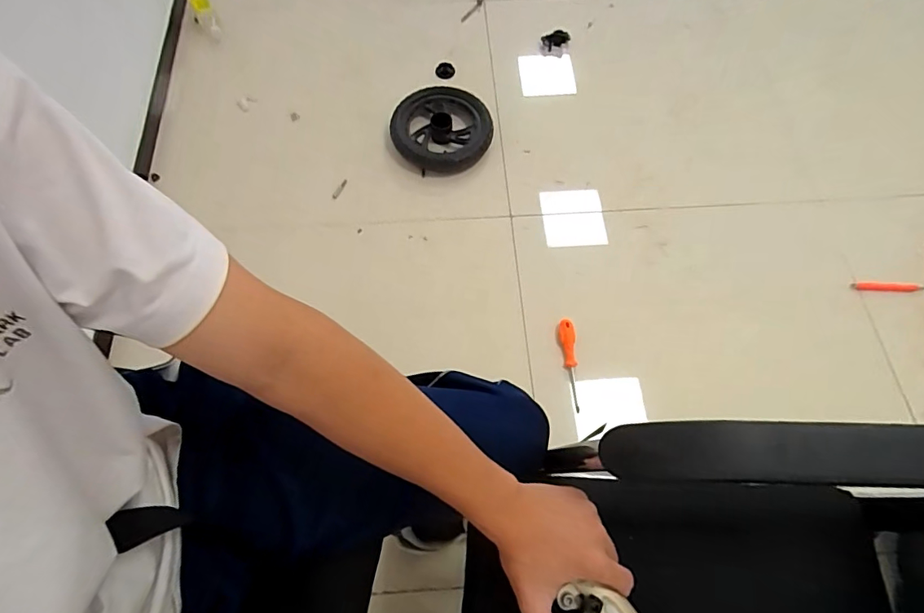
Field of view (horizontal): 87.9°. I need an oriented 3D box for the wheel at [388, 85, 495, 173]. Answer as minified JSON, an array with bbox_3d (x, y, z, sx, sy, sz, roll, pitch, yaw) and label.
[{"bbox_3d":[-0.052,-0.469,1.284,0.259,0.072,0.254,0,67,0],"label":"wheel"}]

